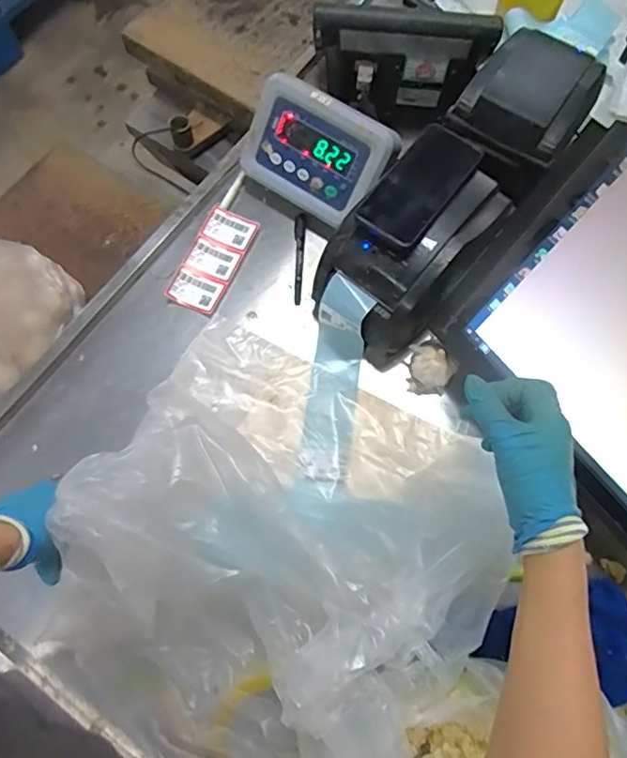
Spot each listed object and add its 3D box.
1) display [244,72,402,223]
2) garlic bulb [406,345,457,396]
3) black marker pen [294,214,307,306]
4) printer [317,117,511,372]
[{"bbox_3d":[0.004,-0.310,0.732,0.195,0.139,0.060,35,32,10],"label":"display"},{"bbox_3d":[0.150,-0.013,0.677,0.059,0.046,0.054,10,71,2],"label":"garlic bulb"},{"bbox_3d":[-0.020,-0.171,0.749,0.016,0.013,0.141,2,71,0],"label":"black marker pen"},{"bbox_3d":[0.117,-0.155,0.657,0.156,0.163,0.228,42,75,12],"label":"printer"}]

